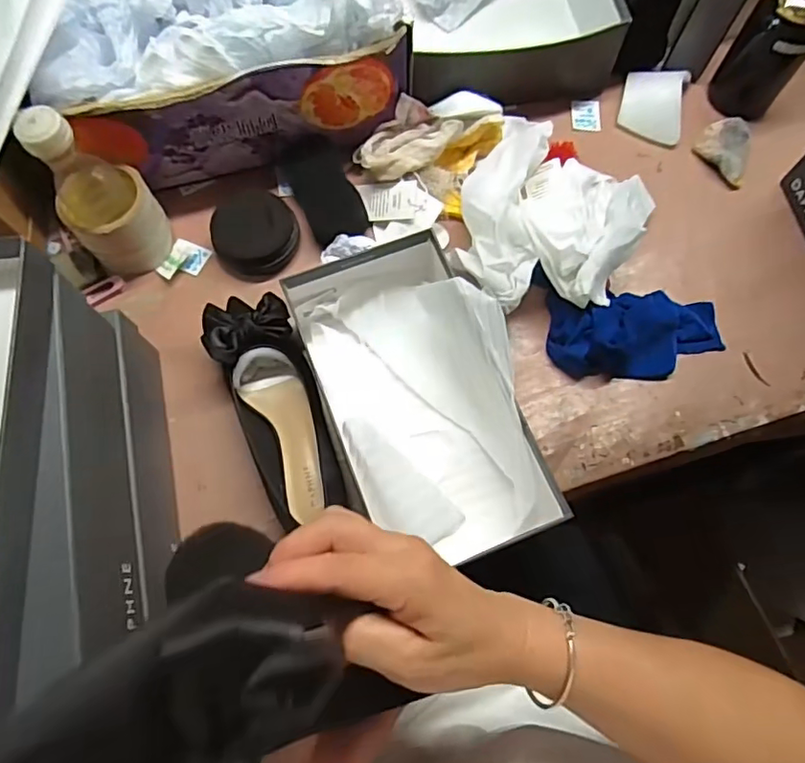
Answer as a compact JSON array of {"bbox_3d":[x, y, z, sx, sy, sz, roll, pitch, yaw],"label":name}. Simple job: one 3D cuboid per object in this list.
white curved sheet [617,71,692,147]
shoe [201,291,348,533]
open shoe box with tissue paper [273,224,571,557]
[{"bbox_3d":[0.303,-0.335,0.673,0.073,0.037,0.081,13,71,4],"label":"white curved sheet"},{"bbox_3d":[-0.122,0.014,0.538,0.083,0.058,0.233,-23,73,-8],"label":"shoe"},{"bbox_3d":[0.017,0.010,0.528,0.170,0.097,0.290,-18,72,-7],"label":"open shoe box with tissue paper"}]

